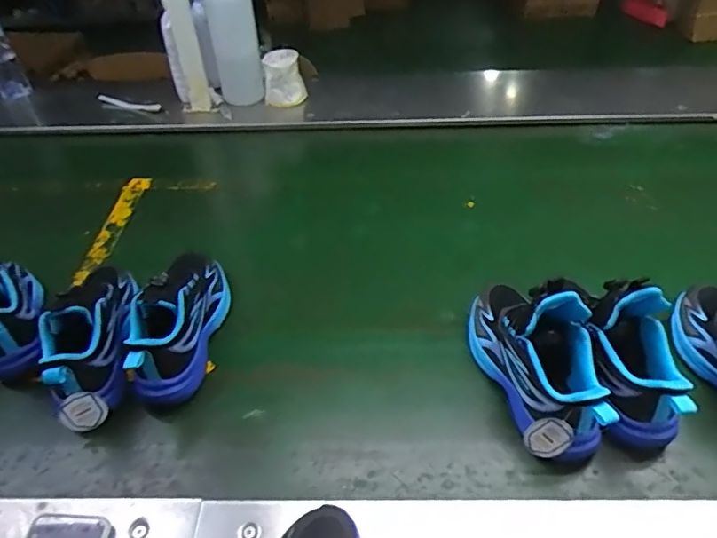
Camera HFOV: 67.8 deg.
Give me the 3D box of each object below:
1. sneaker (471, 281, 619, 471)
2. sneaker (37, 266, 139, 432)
[{"bbox_3d":[0.207,0.091,0.606,0.114,0.148,0.233,-16,45,-1],"label":"sneaker"},{"bbox_3d":[-0.334,0.076,0.673,0.101,0.130,0.226,-23,46,-8],"label":"sneaker"}]

